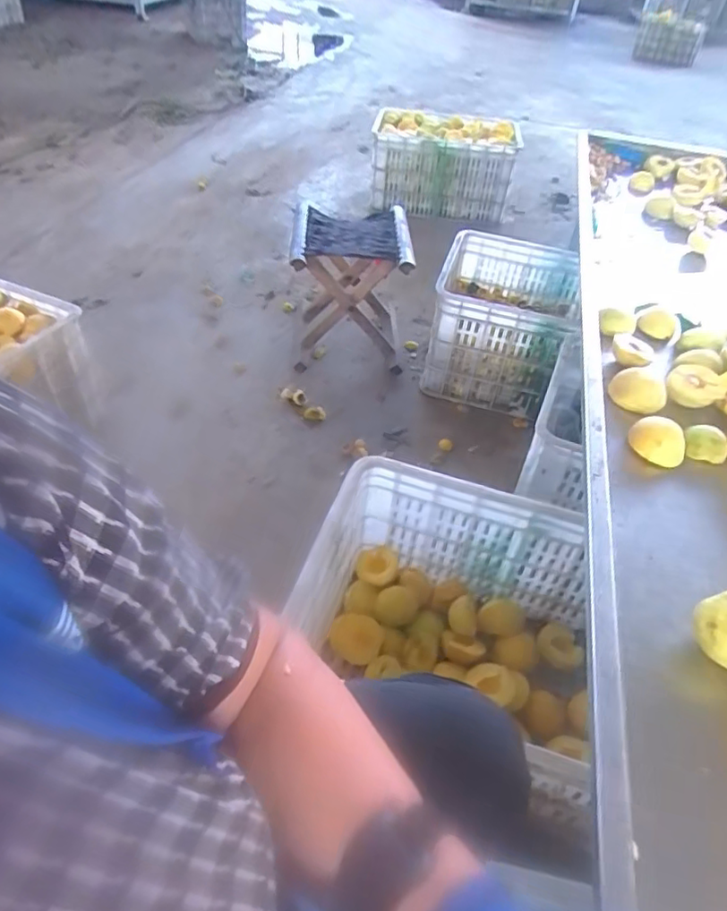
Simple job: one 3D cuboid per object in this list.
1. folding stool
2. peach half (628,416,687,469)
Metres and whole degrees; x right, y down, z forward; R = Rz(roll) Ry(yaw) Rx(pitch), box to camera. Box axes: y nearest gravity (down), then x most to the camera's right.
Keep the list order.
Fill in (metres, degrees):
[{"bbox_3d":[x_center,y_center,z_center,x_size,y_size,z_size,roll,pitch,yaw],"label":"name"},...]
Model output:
[{"bbox_3d":[-0.033,-0.417,1.484,0.285,0.318,0.305,0,45,-6],"label":"folding stool"},{"bbox_3d":[0.376,-0.019,0.746,0.070,0.046,0.059,24,47,18],"label":"peach half"}]

